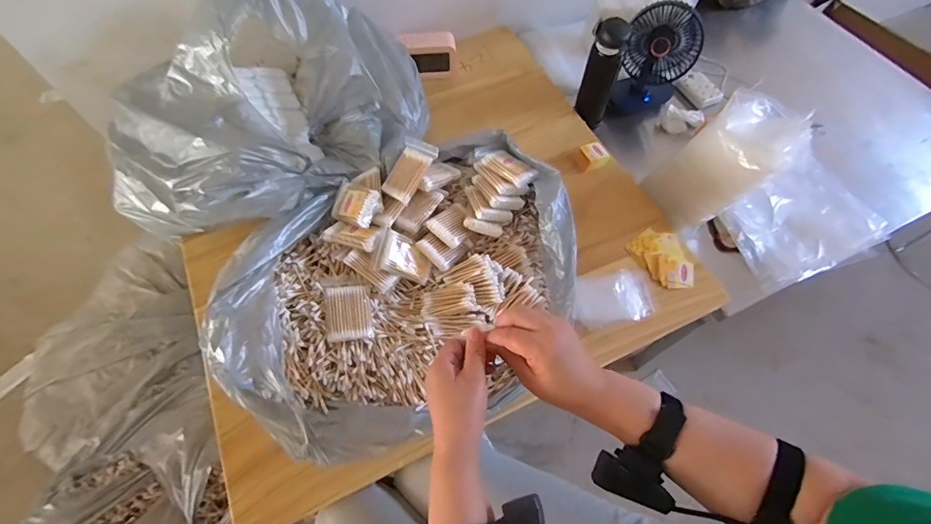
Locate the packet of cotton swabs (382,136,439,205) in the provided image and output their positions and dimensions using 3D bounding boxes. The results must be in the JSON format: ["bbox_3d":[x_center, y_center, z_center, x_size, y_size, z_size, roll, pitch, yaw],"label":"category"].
[{"bbox_3d":[-0.085,-0.135,0.624,0.068,0.012,0.088,34,93,31],"label":"packet of cotton swabs"}]

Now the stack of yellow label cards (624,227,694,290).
[{"bbox_3d":[0.330,-0.007,0.718,0.081,0.017,0.113,-39,68,-18],"label":"stack of yellow label cards"}]

